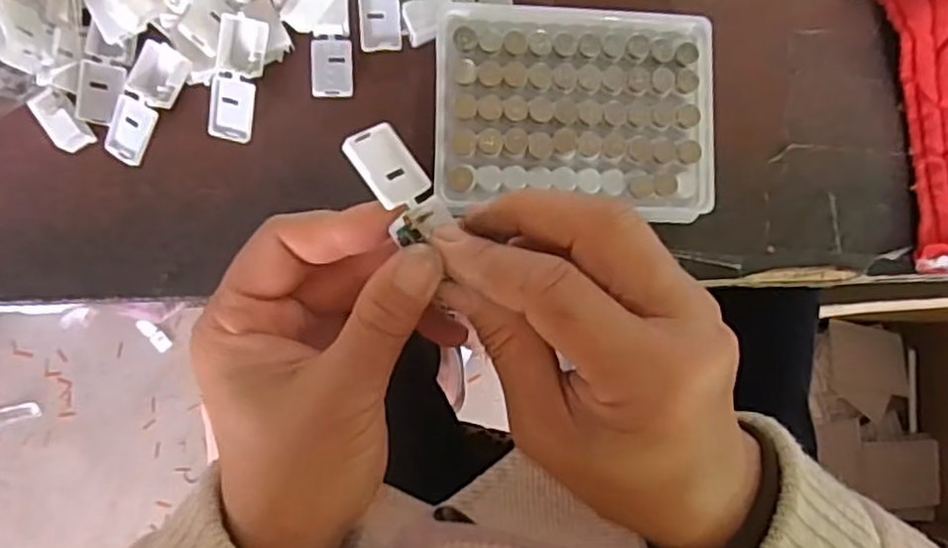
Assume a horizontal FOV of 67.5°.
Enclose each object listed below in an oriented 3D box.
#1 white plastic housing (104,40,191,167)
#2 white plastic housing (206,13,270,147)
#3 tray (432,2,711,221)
[{"bbox_3d":[-0.150,-0.077,0.323,0.021,0.009,0.055,30,99,-3],"label":"white plastic housing"},{"bbox_3d":[-0.110,-0.090,0.329,0.020,0.010,0.055,11,100,-5],"label":"white plastic housing"},{"bbox_3d":[0.047,-0.077,0.340,0.128,0.030,0.095,1,85,-6],"label":"tray"}]

